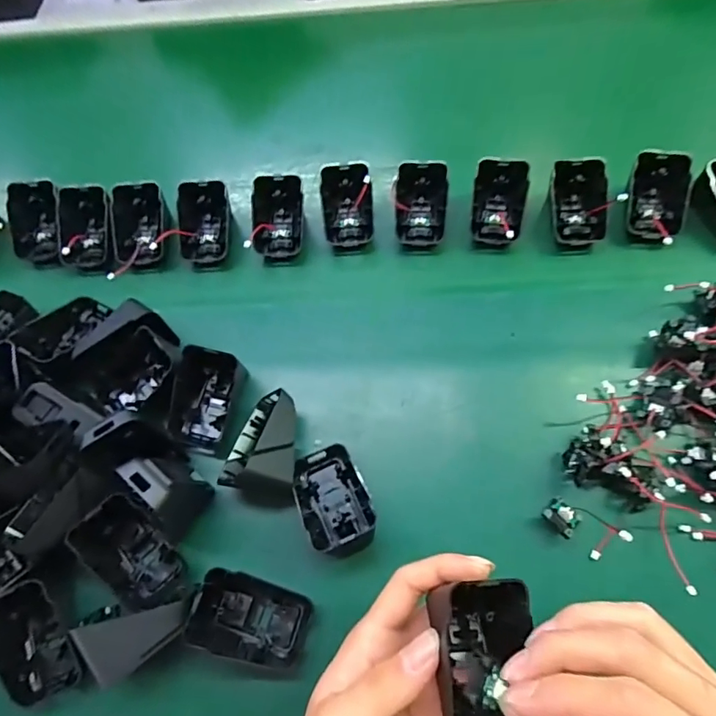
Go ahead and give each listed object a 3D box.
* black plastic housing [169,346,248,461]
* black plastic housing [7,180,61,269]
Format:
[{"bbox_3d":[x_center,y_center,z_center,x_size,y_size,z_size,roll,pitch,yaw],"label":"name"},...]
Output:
[{"bbox_3d":[-0.109,0.031,0.348,0.044,0.033,0.069,7,66,7],"label":"black plastic housing"},{"bbox_3d":[-0.286,-0.118,0.428,0.033,0.021,0.072,2,101,3],"label":"black plastic housing"}]

